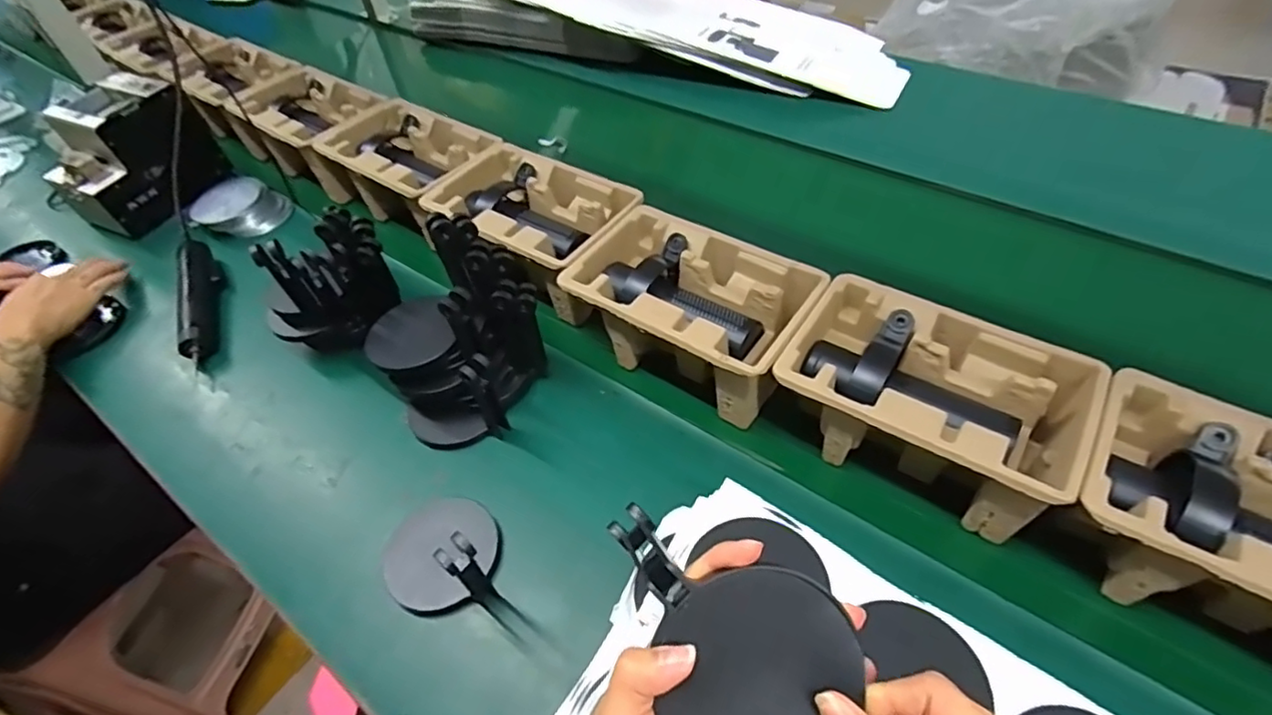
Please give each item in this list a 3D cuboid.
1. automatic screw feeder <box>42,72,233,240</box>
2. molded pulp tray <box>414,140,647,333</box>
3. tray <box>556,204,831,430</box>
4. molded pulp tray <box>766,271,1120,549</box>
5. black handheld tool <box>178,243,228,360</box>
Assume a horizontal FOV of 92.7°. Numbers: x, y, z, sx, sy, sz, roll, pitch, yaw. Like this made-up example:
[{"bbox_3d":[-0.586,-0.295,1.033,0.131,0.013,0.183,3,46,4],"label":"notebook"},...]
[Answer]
[{"bbox_3d":[-0.719,-0.288,0.860,0.169,0.130,0.186,22,56,17],"label":"automatic screw feeder"},{"bbox_3d":[-0.123,-0.160,0.717,0.237,0.096,0.167,26,57,20],"label":"molded pulp tray"},{"bbox_3d":[0.056,-0.047,0.625,0.227,0.115,0.151,30,59,22],"label":"tray"},{"bbox_3d":[0.245,0.034,0.524,0.224,0.097,0.147,28,58,21],"label":"molded pulp tray"},{"bbox_3d":[-0.539,-0.082,0.755,0.043,0.028,0.220,-21,55,-14],"label":"black handheld tool"}]

